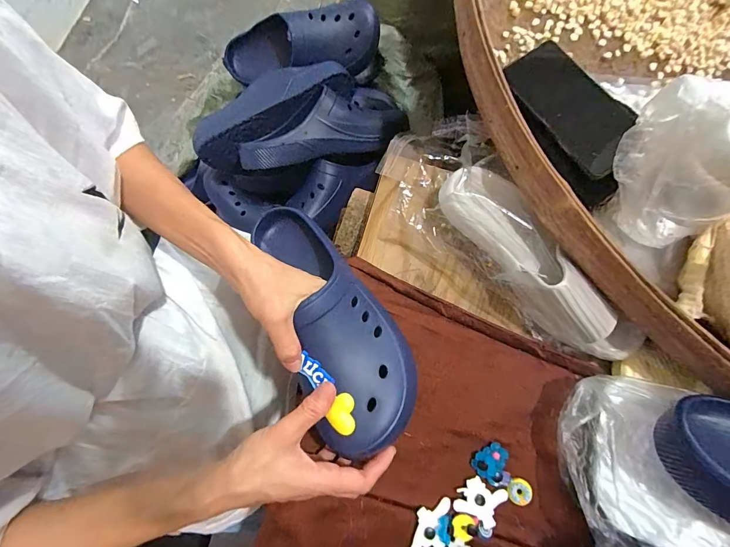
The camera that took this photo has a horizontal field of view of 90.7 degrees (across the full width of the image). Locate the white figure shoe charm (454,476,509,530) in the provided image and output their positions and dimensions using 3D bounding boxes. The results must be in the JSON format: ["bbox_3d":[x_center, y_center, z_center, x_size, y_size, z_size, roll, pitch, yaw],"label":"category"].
[{"bbox_3d":[0.116,0.228,0.362,0.045,0.004,0.038,31,77,6],"label":"white figure shoe charm"}]

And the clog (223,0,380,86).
[{"bbox_3d":[-0.115,-0.409,0.652,0.287,0.084,0.104,-9,76,-4],"label":"clog"}]

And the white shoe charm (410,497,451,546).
[{"bbox_3d":[0.065,0.253,0.357,0.031,0.007,0.060,17,76,2],"label":"white shoe charm"}]

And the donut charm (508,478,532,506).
[{"bbox_3d":[0.160,0.224,0.370,0.024,0.005,0.023,0,76,-2],"label":"donut charm"}]

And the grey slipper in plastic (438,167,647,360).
[{"bbox_3d":[0.180,-0.010,0.385,0.077,0.081,0.259,-38,80,-10],"label":"grey slipper in plastic"}]

